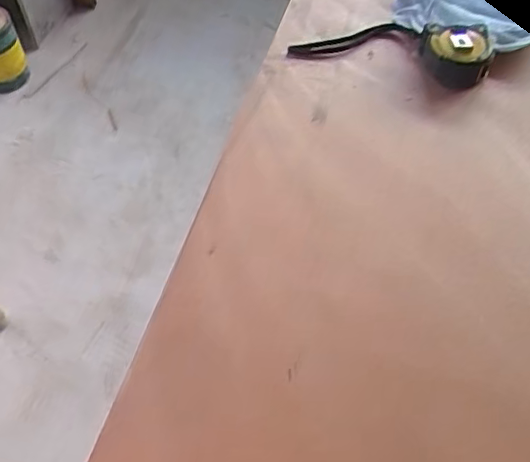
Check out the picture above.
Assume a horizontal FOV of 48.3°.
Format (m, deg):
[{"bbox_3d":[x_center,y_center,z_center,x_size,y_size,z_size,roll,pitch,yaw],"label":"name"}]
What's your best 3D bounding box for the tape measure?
[{"bbox_3d":[0.134,-0.204,0.632,0.202,0.052,0.085,12,56,7],"label":"tape measure"}]

